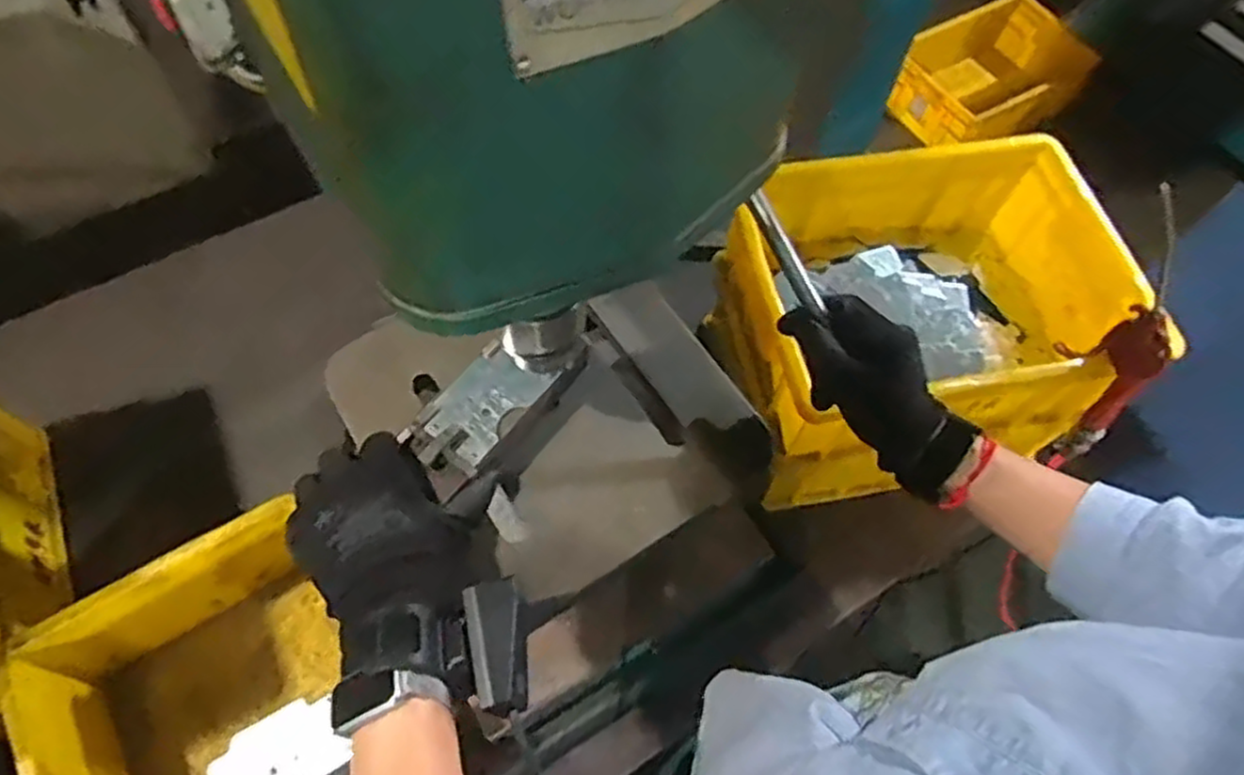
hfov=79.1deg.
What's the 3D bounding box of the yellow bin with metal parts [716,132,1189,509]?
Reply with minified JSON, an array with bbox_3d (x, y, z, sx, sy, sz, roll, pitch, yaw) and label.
[{"bbox_3d":[0.290,-0.071,0.770,0.346,0.217,0.271,-7,63,-6],"label":"yellow bin with metal parts"}]

